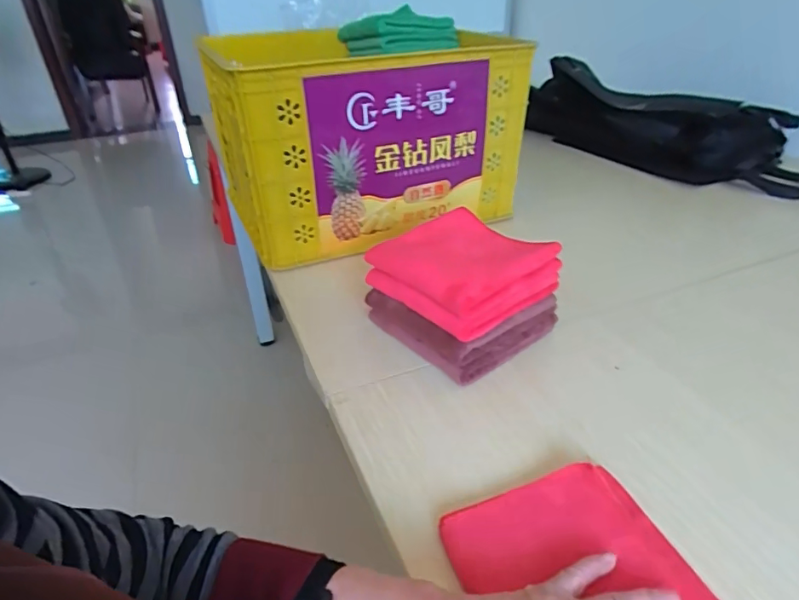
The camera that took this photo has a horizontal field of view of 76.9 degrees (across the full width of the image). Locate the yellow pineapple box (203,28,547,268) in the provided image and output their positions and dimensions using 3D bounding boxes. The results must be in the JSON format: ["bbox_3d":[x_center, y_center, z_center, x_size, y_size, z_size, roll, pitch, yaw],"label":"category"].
[{"bbox_3d":[-0.075,-0.301,0.870,0.448,0.283,0.363,-19,38,-24],"label":"yellow pineapple box"}]

